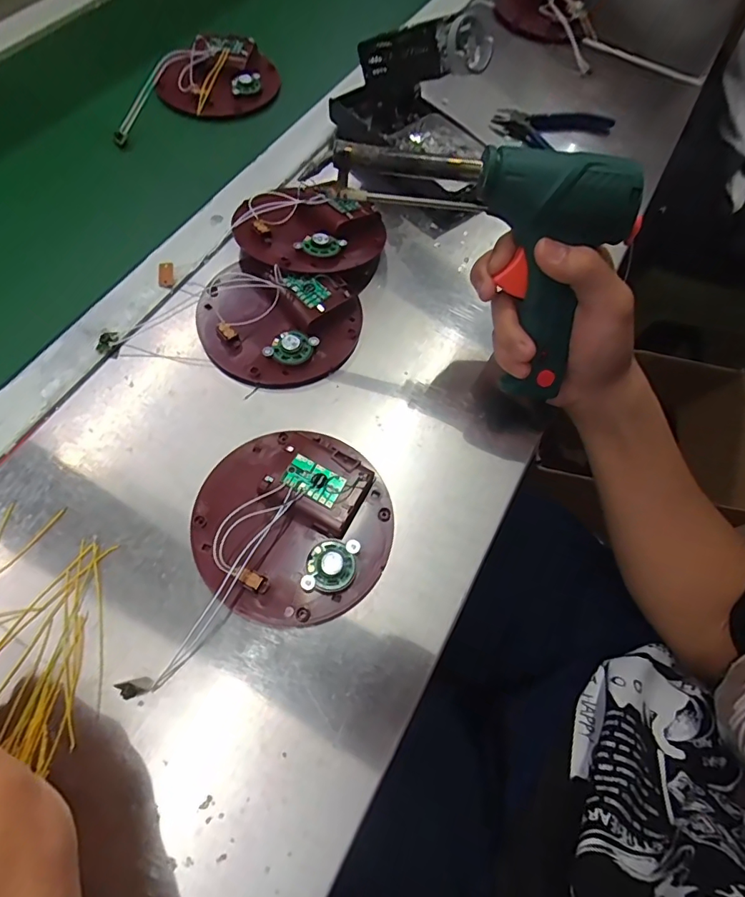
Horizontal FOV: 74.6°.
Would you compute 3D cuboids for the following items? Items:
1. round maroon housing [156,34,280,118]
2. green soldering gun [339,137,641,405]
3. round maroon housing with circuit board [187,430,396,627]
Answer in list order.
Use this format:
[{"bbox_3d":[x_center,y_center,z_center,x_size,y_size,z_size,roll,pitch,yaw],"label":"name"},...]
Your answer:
[{"bbox_3d":[-0.152,-0.377,0.491,0.111,0.026,0.094,-35,73,-18],"label":"round maroon housing"},{"bbox_3d":[0.086,-0.134,0.295,0.196,0.121,0.046,43,31,-17],"label":"green soldering gun"},{"bbox_3d":[-0.048,0.040,0.293,0.119,0.038,0.115,2,66,-4],"label":"round maroon housing with circuit board"}]

